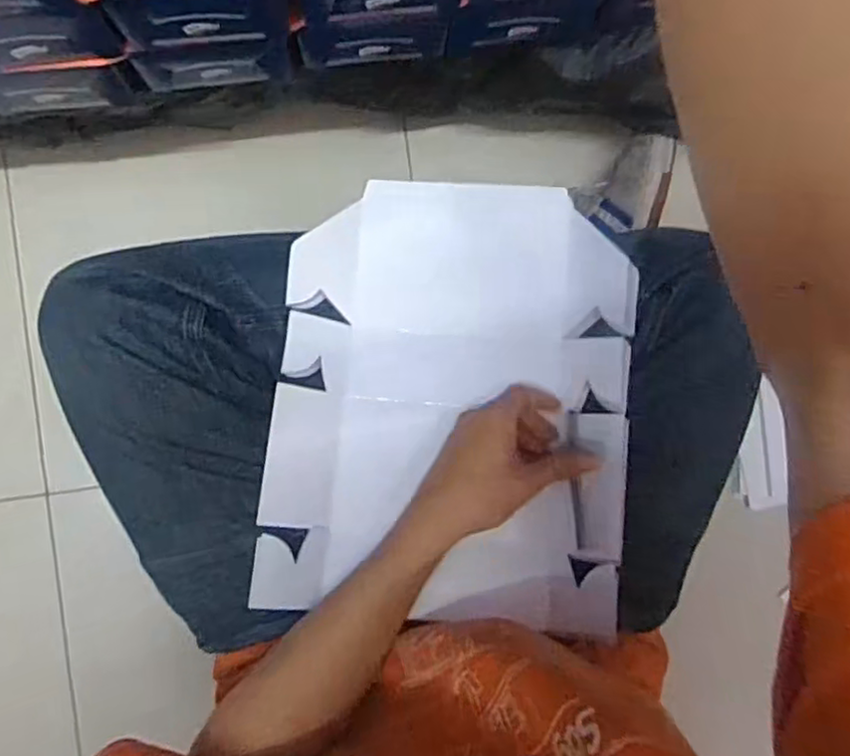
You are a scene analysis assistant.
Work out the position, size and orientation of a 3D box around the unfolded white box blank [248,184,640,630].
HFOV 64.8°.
[{"bbox_3d":[0.018,0.011,0.519,0.261,0.075,0.333,6,88,-5],"label":"unfolded white box blank"}]

